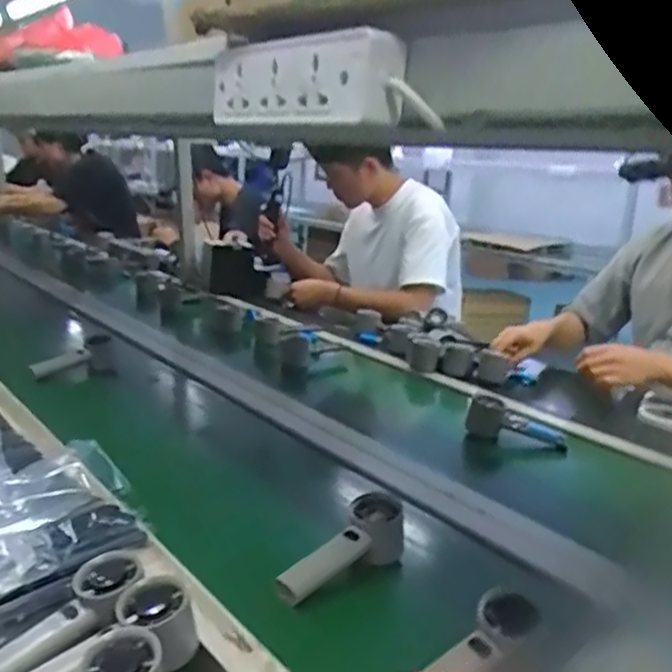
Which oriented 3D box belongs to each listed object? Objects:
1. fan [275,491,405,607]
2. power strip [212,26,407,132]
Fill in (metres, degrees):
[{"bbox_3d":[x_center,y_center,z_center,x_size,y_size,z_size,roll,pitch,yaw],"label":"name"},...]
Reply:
[{"bbox_3d":[0.002,0.223,0.722,0.155,0.057,0.047,-26,28,-31],"label":"fan"},{"bbox_3d":[-0.025,-0.163,0.458,0.036,0.053,0.172,-8,18,-35],"label":"power strip"}]

